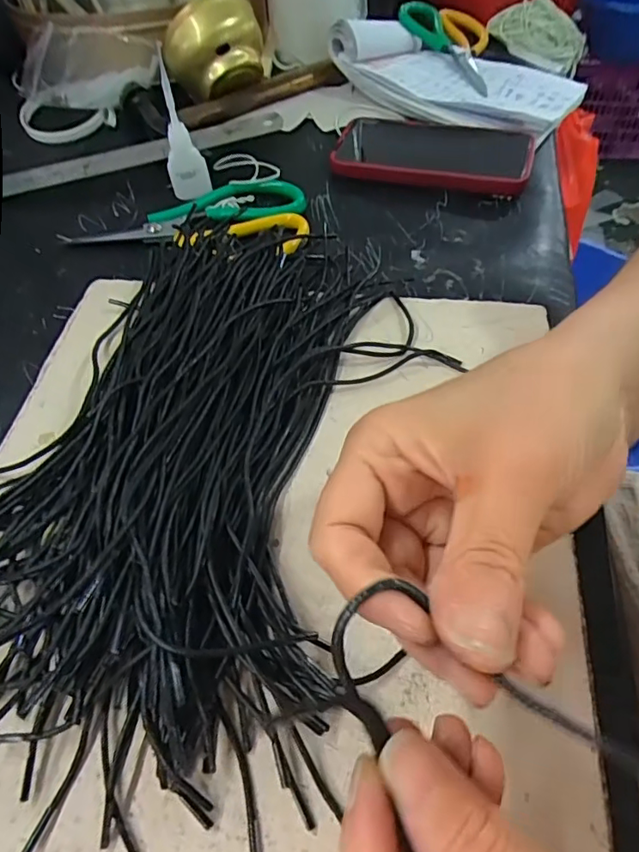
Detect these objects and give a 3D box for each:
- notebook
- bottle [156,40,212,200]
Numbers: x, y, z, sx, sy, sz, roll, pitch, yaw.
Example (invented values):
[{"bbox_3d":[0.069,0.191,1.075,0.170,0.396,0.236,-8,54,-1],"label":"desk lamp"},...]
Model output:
[{"bbox_3d":[0.133,-0.345,0.507,0.217,0.052,0.145,25,59,18],"label":"notebook"},{"bbox_3d":[-0.110,-0.231,0.417,0.026,0.093,0.020,21,58,15],"label":"bottle"}]

